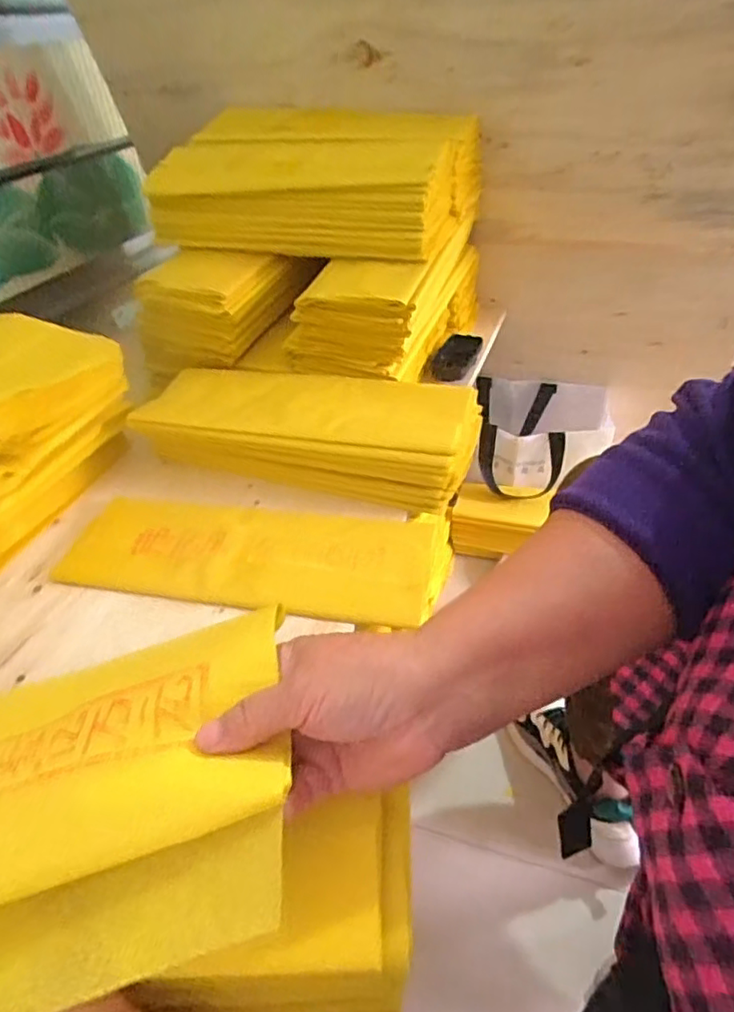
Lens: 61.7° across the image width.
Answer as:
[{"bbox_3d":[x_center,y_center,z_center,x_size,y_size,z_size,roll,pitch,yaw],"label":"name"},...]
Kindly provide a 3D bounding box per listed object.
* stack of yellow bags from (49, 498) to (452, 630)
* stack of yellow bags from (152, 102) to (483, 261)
[{"bbox_3d":[-0.111,0.046,0.593,0.368,0.020,0.127,4,39,11],"label":"stack of yellow bags"},{"bbox_3d":[-0.062,-0.428,0.804,0.375,0.122,0.255,9,40,18],"label":"stack of yellow bags"}]

